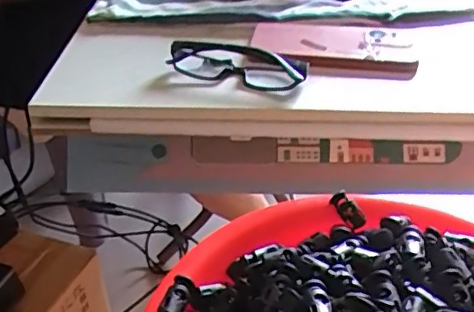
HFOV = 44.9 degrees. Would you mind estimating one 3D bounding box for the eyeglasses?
[{"bbox_3d":[0.001,-0.090,0.563,0.138,0.031,0.054,11,38,16],"label":"eyeglasses"}]

